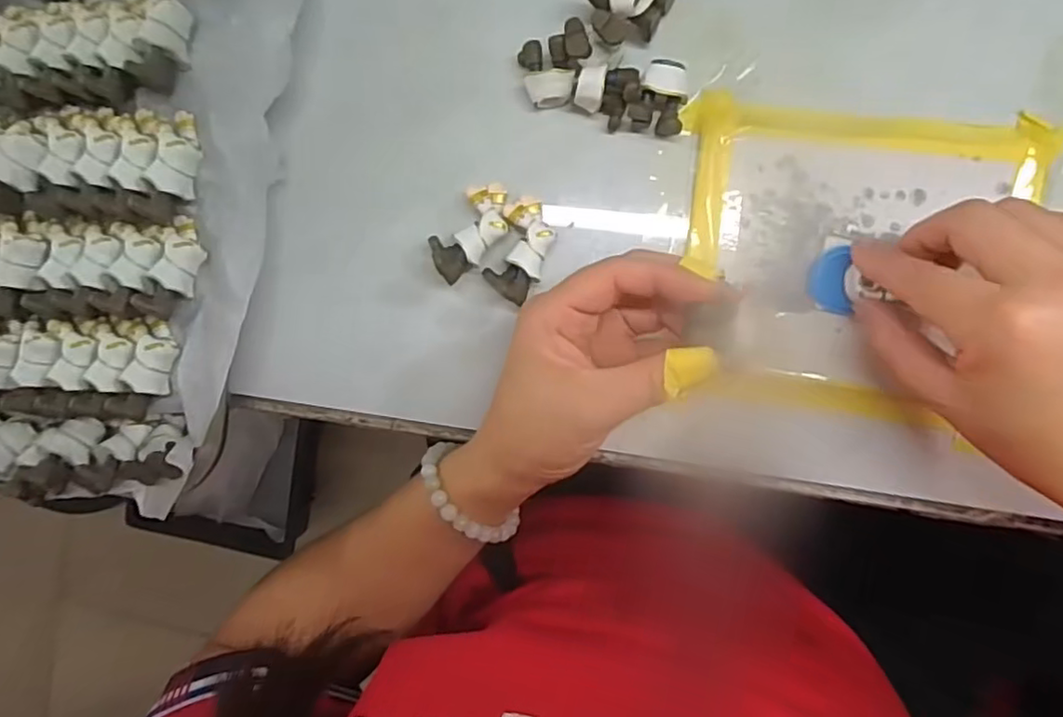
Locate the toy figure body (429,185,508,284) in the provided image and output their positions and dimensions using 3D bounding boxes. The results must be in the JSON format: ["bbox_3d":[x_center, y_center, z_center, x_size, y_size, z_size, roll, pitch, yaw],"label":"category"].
[{"bbox_3d":[-0.027,-0.061,0.301,0.025,0.012,0.053,31,82,4],"label":"toy figure body"}]

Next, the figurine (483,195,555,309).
[{"bbox_3d":[-0.004,-0.052,0.301,0.026,0.025,0.048,22,97,5],"label":"figurine"}]

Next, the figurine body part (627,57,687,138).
[{"bbox_3d":[0.060,-0.119,0.292,0.024,0.016,0.028,21,97,5],"label":"figurine body part"}]

